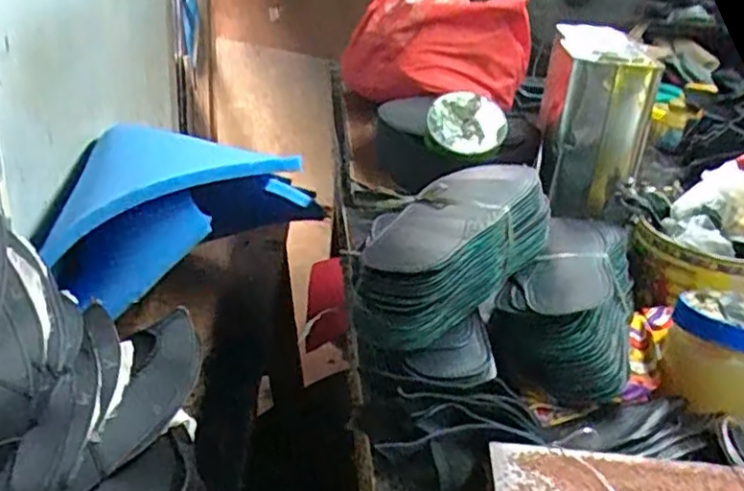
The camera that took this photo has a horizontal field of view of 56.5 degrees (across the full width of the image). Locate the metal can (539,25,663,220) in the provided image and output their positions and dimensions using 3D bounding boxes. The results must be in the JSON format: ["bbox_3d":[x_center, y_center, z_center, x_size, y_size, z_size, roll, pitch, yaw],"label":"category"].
[{"bbox_3d":[0.308,-0.183,0.972,0.110,0.196,0.247,8,26,7],"label":"metal can"}]

